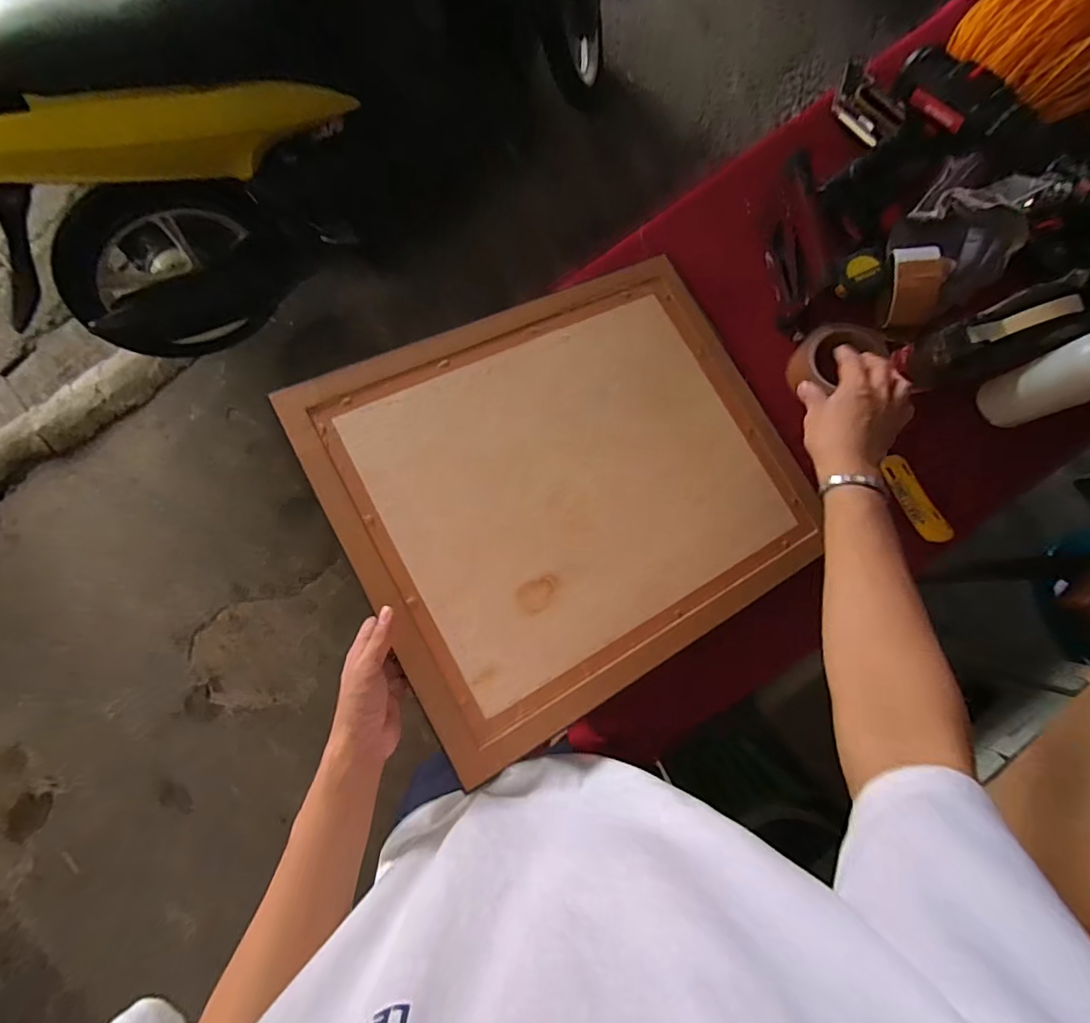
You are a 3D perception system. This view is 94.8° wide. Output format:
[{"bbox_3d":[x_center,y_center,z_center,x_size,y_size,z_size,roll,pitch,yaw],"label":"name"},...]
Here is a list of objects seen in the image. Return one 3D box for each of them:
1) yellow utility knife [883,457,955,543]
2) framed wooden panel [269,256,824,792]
[{"bbox_3d":[0.480,-0.016,0.652,0.033,0.011,0.121,-33,75,29],"label":"yellow utility knife"},{"bbox_3d":[0.040,-0.042,0.596,0.533,0.027,0.452,-27,84,-16],"label":"framed wooden panel"}]

